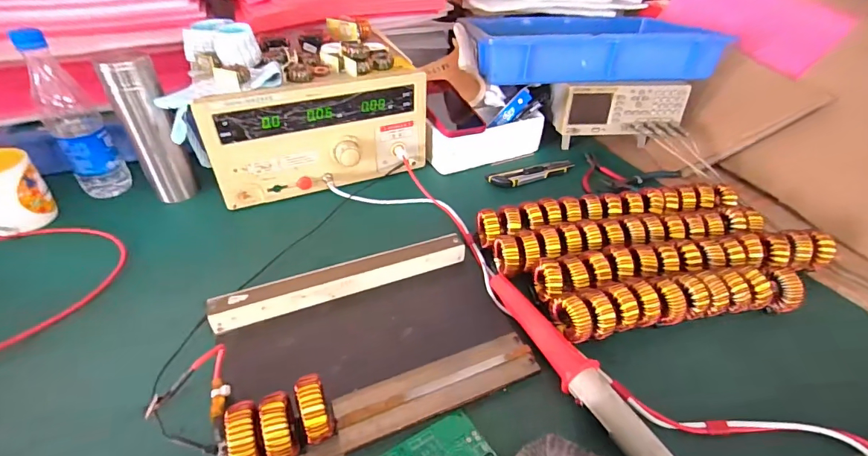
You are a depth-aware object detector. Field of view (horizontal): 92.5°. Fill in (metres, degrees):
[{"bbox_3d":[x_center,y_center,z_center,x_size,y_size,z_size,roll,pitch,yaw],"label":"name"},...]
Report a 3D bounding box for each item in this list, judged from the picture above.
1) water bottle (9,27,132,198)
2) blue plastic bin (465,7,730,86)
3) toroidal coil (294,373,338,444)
[{"bbox_3d":[-0.497,-0.146,0.576,0.060,0.231,0.055,-27,48,-30],"label":"water bottle"},{"bbox_3d":[0.283,-0.366,0.797,0.431,0.070,0.293,-2,40,-5],"label":"blue plastic bin"},{"bbox_3d":[-0.096,0.156,0.345,0.024,0.054,0.048,-15,42,-19],"label":"toroidal coil"}]

